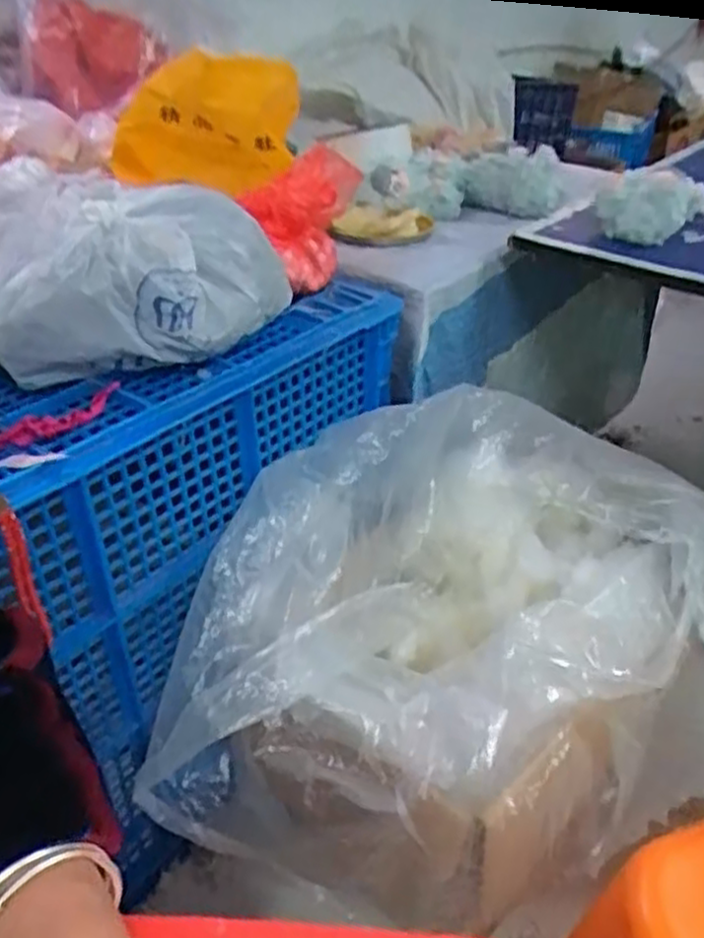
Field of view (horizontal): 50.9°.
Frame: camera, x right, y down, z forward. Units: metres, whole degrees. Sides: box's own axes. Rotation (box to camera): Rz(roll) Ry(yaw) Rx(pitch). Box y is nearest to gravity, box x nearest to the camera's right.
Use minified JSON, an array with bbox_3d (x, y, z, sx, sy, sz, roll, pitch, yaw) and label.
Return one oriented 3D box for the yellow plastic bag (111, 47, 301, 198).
[{"bbox_3d":[-0.167,-0.365,0.801,0.276,0.129,0.077,5,31,38],"label":"yellow plastic bag"}]

